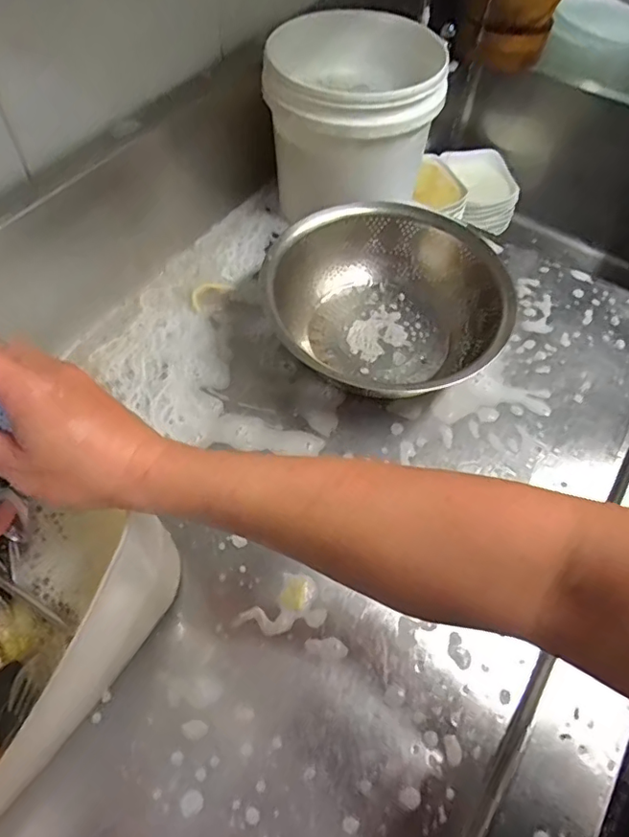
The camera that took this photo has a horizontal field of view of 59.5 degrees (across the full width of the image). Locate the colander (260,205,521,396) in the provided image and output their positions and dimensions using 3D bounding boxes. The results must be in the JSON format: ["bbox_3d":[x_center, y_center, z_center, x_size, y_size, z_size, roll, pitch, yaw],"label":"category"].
[{"bbox_3d":[0.077,-0.127,0.635,0.257,0.102,0.250,2,58,-3],"label":"colander"}]

